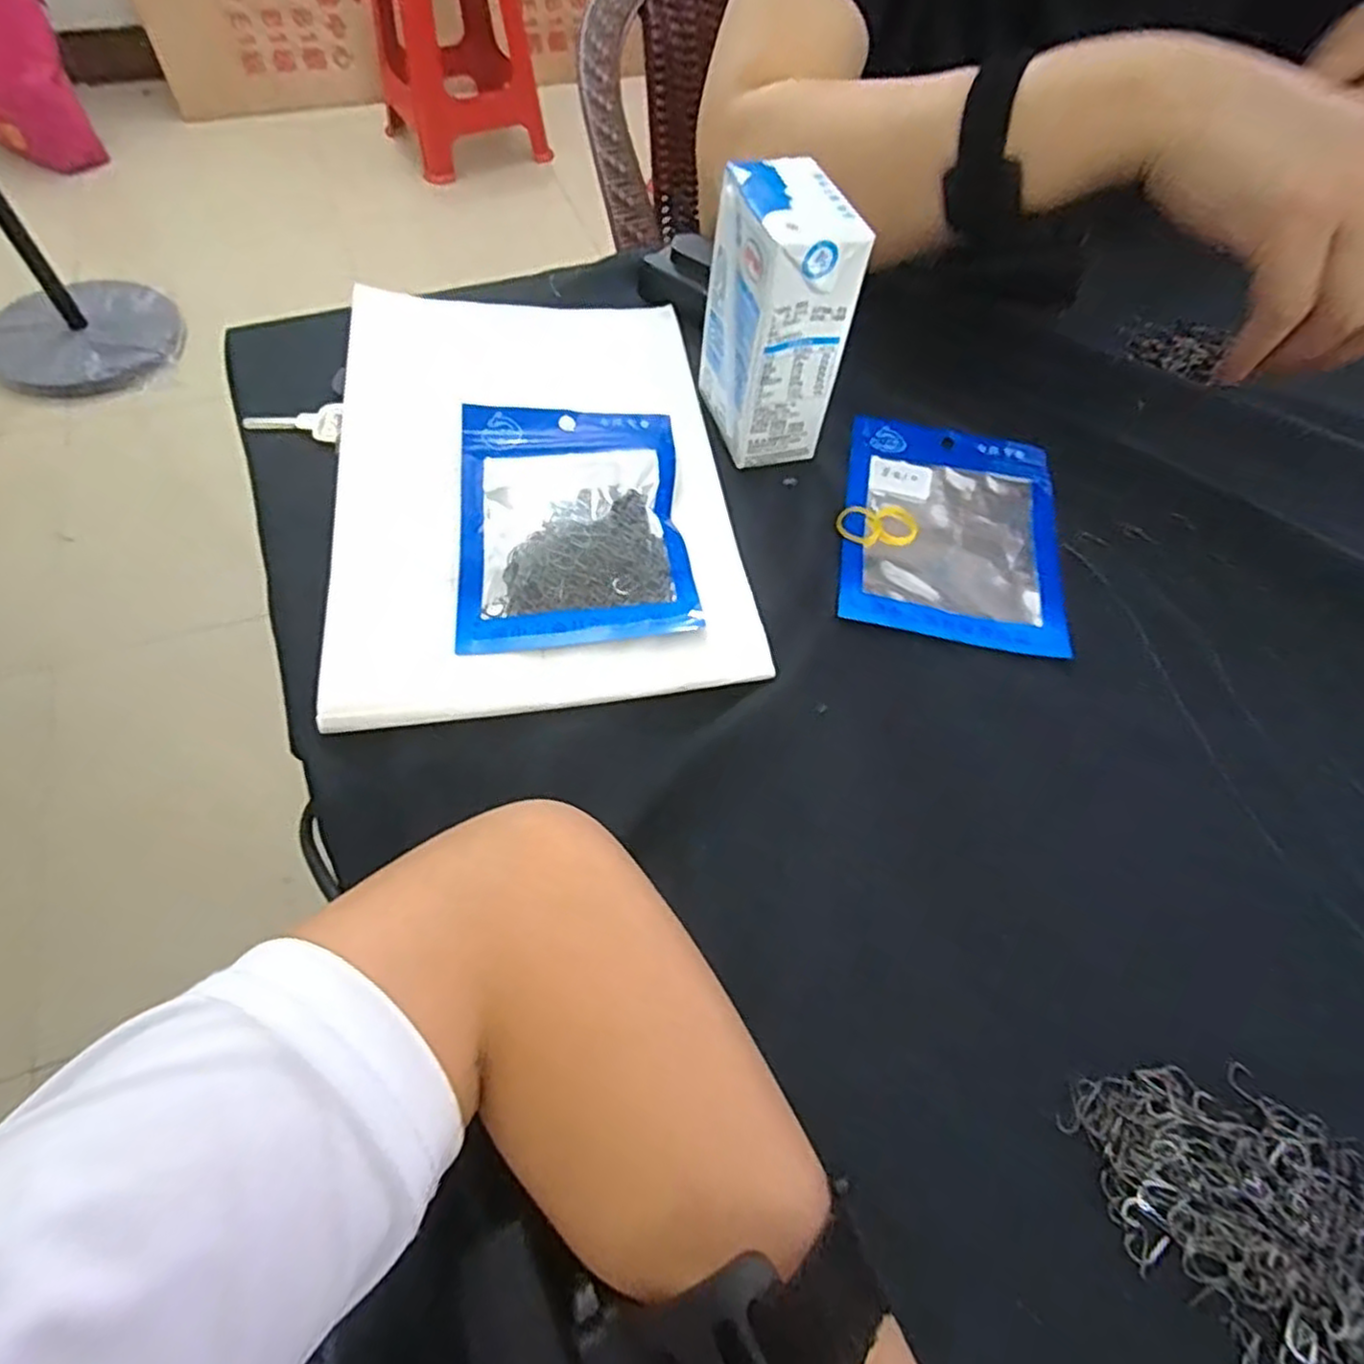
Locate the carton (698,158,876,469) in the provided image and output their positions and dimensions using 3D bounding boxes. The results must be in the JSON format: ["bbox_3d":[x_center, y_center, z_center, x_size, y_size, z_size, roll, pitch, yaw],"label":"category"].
[{"bbox_3d":[0.041,-0.156,0.314,0.048,0.105,0.060,-14,61,-10],"label":"carton"}]

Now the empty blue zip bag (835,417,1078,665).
[{"bbox_3d":[0.127,-0.073,0.334,0.099,0.005,0.131,11,59,2],"label":"empty blue zip bag"}]

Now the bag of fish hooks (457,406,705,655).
[{"bbox_3d":[-0.047,-0.072,0.307,0.093,0.011,0.125,-5,60,-7],"label":"bag of fish hooks"}]

